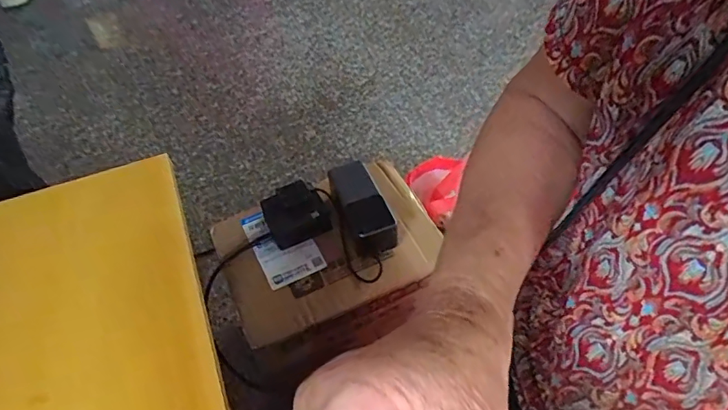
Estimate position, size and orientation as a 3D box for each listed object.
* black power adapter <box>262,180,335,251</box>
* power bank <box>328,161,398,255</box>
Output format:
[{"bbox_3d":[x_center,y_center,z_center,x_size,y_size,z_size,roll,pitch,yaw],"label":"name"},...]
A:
[{"bbox_3d":[-0.092,0.013,0.672,0.078,0.041,0.071,-22,53,-14],"label":"black power adapter"},{"bbox_3d":[-0.001,-0.001,0.655,0.052,0.034,0.125,-23,69,-14],"label":"power bank"}]

